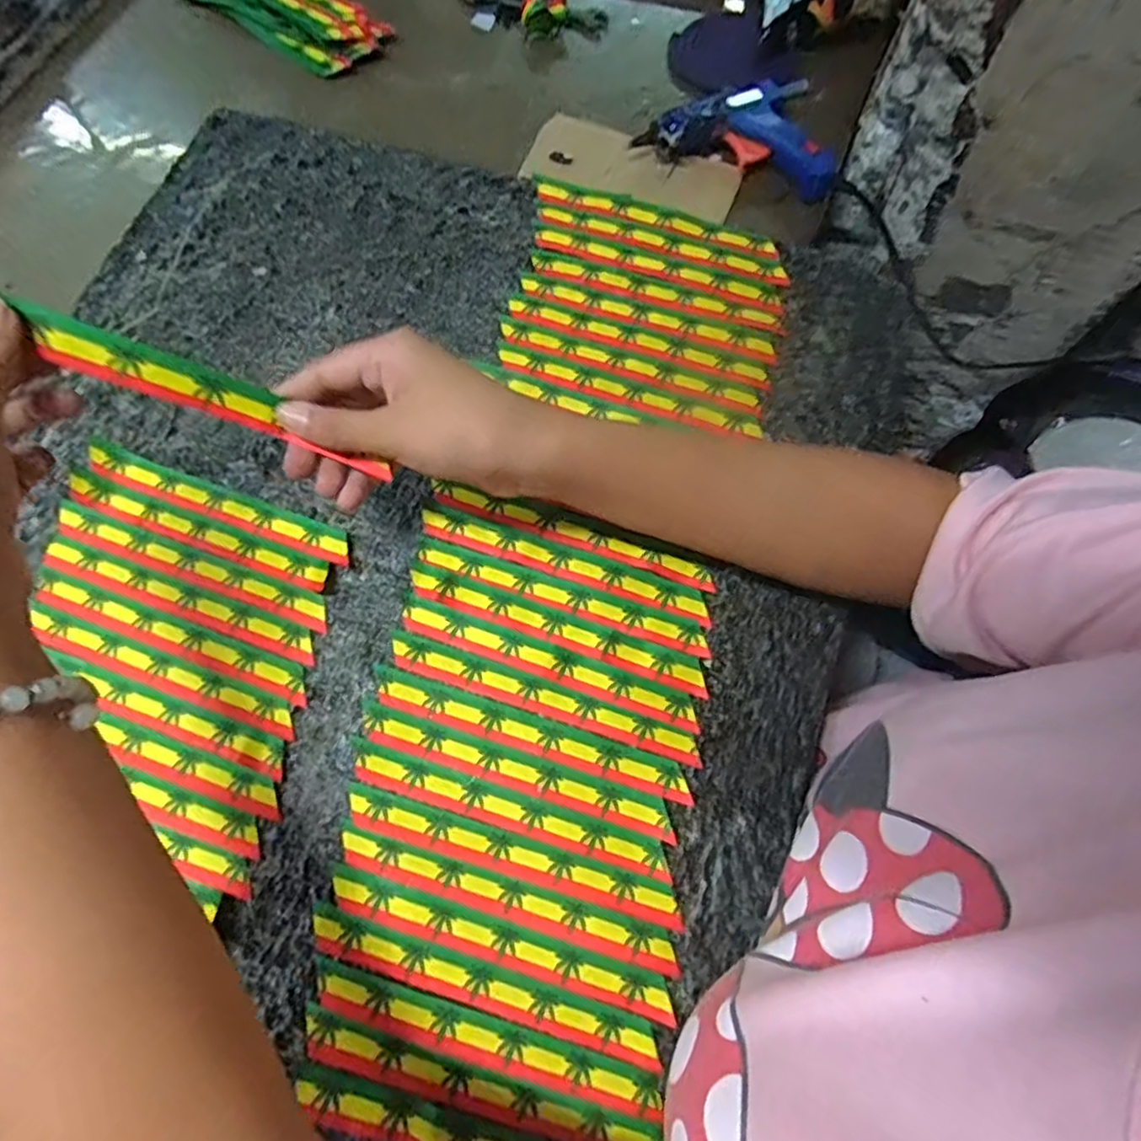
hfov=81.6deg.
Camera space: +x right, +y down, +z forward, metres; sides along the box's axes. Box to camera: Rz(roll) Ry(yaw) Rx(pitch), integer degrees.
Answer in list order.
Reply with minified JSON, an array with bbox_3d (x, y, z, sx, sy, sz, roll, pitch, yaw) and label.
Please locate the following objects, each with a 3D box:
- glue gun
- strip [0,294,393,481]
[{"bbox_3d":[0.127,-0.322,0.486,0.140,0.032,0.077,19,72,6],"label":"glue gun"},{"bbox_3d":[-0.167,-0.082,0.290,0.161,0.007,0.021,19,100,-26],"label":"strip"}]

